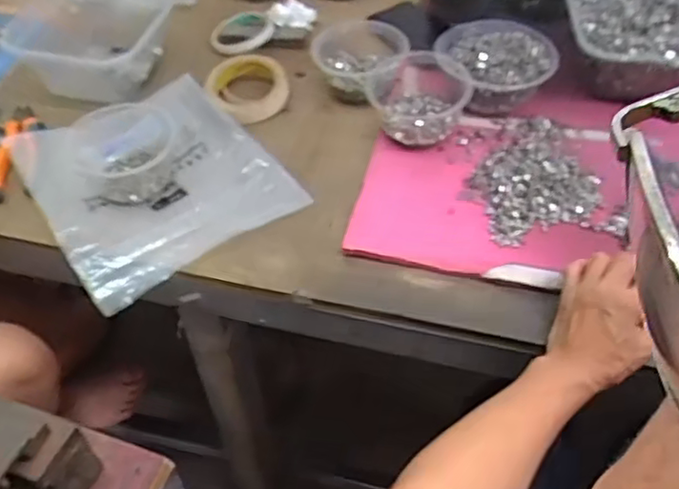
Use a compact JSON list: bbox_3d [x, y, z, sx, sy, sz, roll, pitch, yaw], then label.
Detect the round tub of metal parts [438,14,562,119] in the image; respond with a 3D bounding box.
[{"bbox_3d":[0.189,-0.224,0.807,0.114,0.057,0.135,-12,50,-9],"label":"round tub of metal parts"}]

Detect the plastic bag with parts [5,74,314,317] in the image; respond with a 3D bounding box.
[{"bbox_3d":[-0.201,-0.082,0.720,0.243,0.040,0.260,-29,54,-22],"label":"plastic bag with parts"}]

